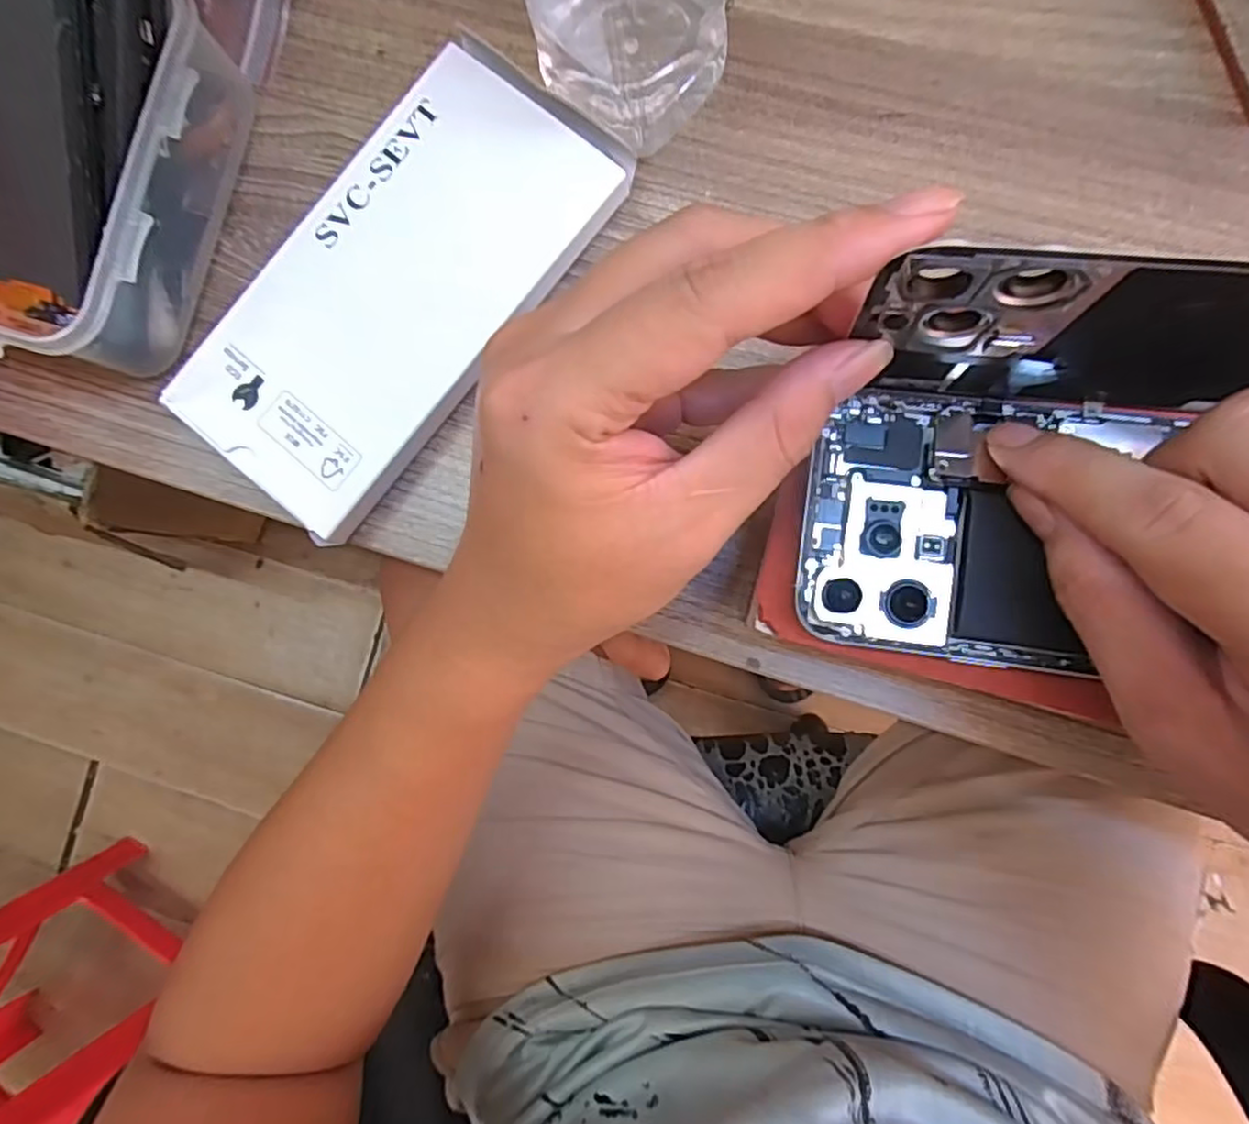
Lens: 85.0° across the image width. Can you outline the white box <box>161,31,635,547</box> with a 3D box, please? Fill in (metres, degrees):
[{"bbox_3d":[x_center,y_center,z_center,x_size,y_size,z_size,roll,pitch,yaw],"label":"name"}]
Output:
[{"bbox_3d":[-0.084,-0.102,0.258,0.088,0.016,0.177,41,91,7],"label":"white box"}]

